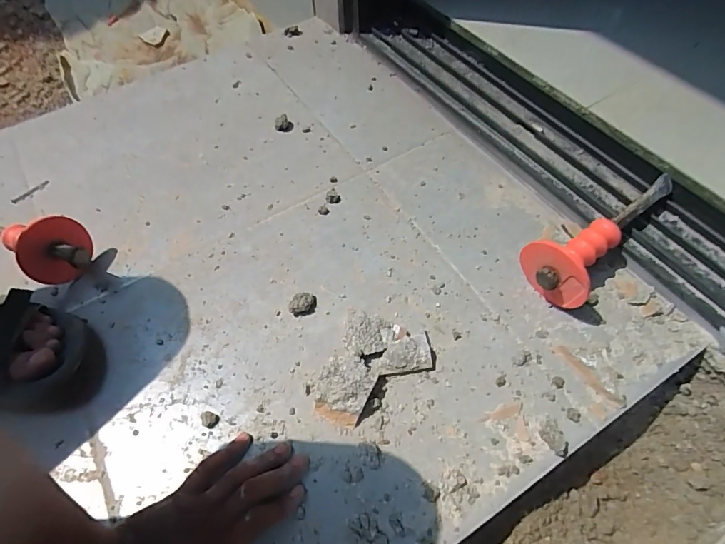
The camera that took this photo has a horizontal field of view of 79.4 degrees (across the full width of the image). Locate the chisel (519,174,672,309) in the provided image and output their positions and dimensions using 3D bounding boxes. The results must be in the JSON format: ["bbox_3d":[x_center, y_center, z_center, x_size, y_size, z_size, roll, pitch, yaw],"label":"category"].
[{"bbox_3d":[0.263,-0.053,0.482,0.219,0.068,0.076,-41,64,-21],"label":"chisel"}]

